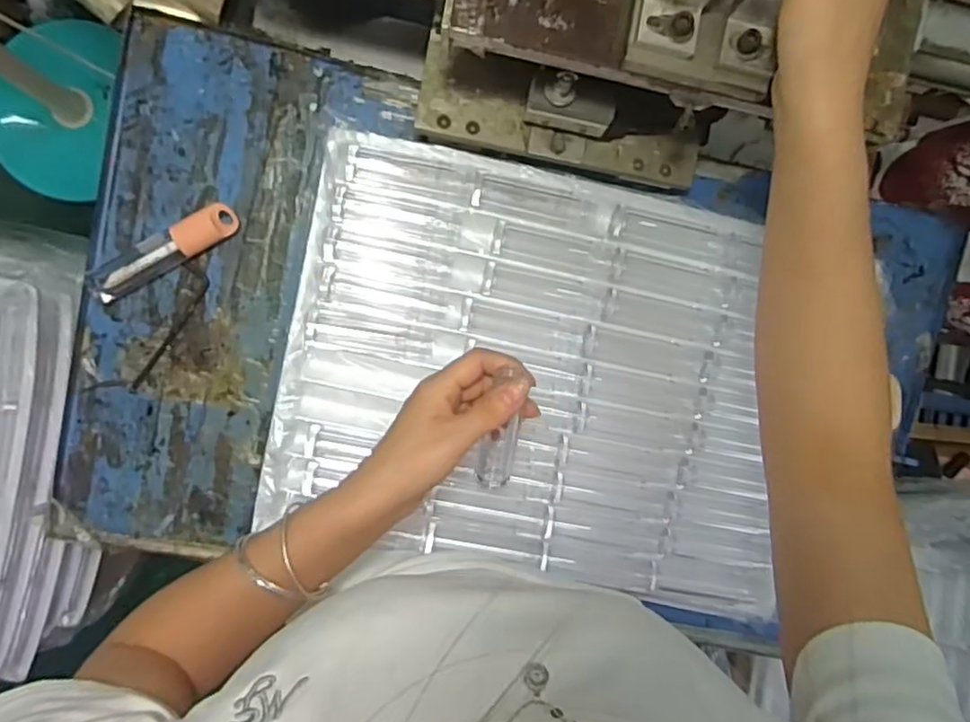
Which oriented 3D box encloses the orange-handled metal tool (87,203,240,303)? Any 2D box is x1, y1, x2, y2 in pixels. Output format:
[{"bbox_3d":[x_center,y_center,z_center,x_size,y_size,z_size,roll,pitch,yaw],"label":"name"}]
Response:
[{"bbox_3d":[-0.235,-0.079,0.480,0.116,0.028,0.025,-29,96,-6],"label":"orange-handled metal tool"}]

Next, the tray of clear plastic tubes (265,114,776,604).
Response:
[{"bbox_3d":[0.043,0.014,0.490,0.366,0.047,0.306,9,92,-9],"label":"tray of clear plastic tubes"}]

